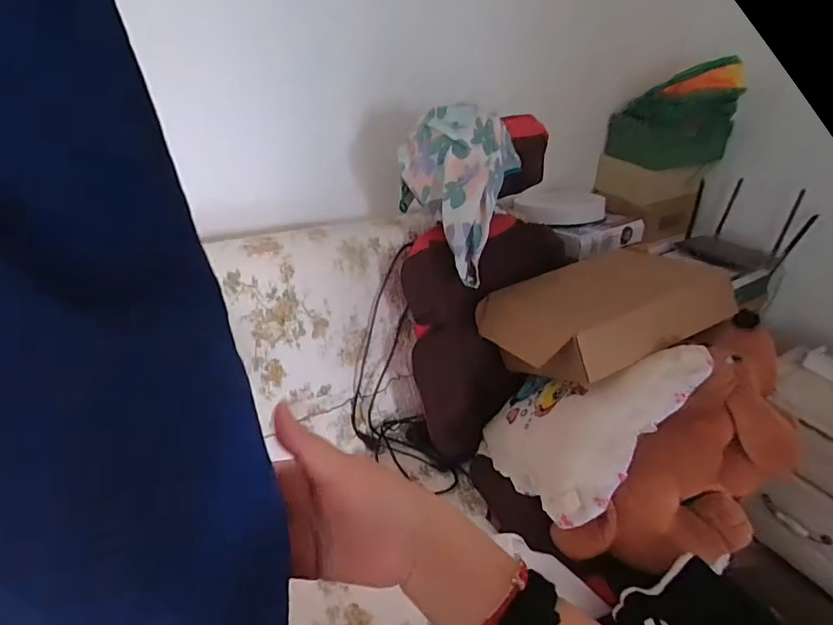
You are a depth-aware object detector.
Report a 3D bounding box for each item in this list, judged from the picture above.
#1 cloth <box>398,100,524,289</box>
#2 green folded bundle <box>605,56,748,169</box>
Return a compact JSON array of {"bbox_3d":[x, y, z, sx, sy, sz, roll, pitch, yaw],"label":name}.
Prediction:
[{"bbox_3d":[0.064,-0.244,0.932,0.207,0.285,0.142,20,35,27],"label":"cloth"},{"bbox_3d":[0.735,-0.563,1.383,0.097,0.285,0.339,-14,35,-27],"label":"green folded bundle"}]

